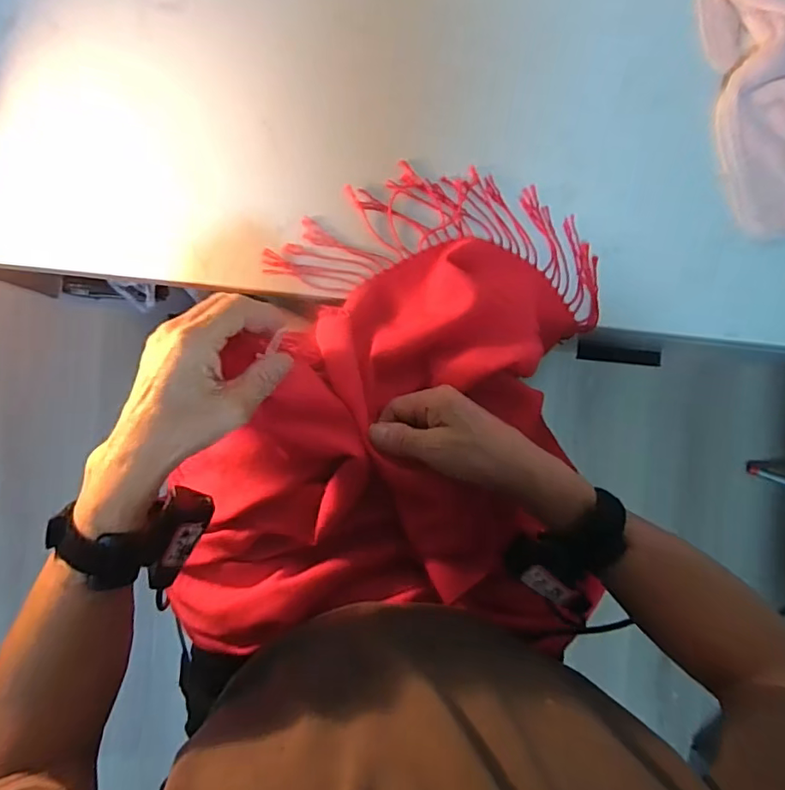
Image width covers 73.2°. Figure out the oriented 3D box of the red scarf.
[{"bbox_3d":[0.013,0.016,0.453,0.304,0.092,0.422,12,93,-8],"label":"red scarf"}]

